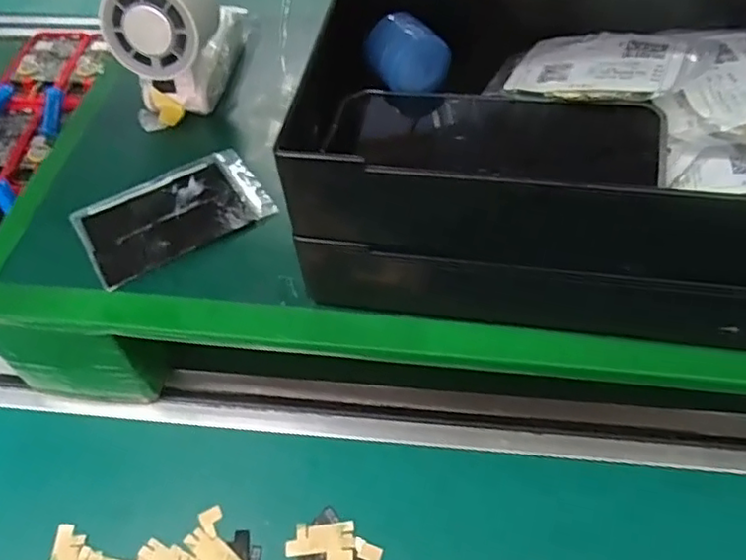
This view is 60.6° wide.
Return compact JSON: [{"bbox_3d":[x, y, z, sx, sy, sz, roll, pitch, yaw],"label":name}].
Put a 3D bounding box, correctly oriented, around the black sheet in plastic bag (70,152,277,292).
[{"bbox_3d":[-0.124,-0.043,0.398,0.109,0.006,0.071,-29,56,-18],"label":"black sheet in plastic bag"}]

